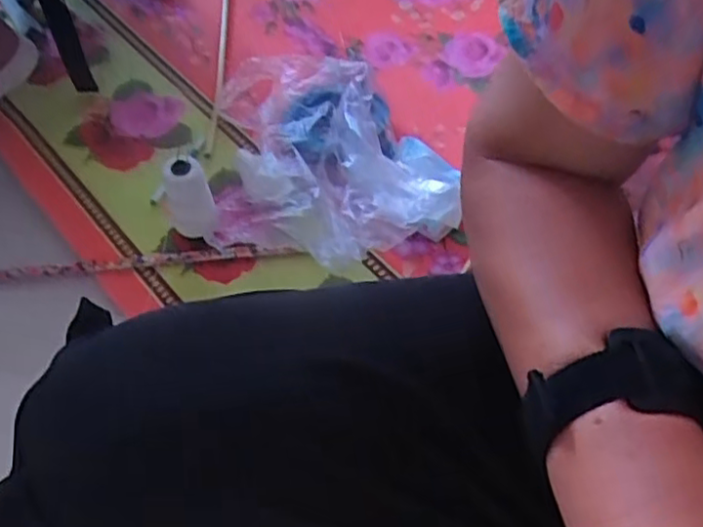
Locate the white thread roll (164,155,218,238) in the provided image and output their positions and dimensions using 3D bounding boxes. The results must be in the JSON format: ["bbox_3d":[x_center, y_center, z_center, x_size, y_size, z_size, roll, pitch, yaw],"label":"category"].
[{"bbox_3d":[-0.188,-0.074,0.790,0.052,0.095,0.054,-18,58,-13],"label":"white thread roll"}]

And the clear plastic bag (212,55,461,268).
[{"bbox_3d":[-0.034,-0.152,0.829,0.276,0.102,0.310,-3,56,-2],"label":"clear plastic bag"}]

